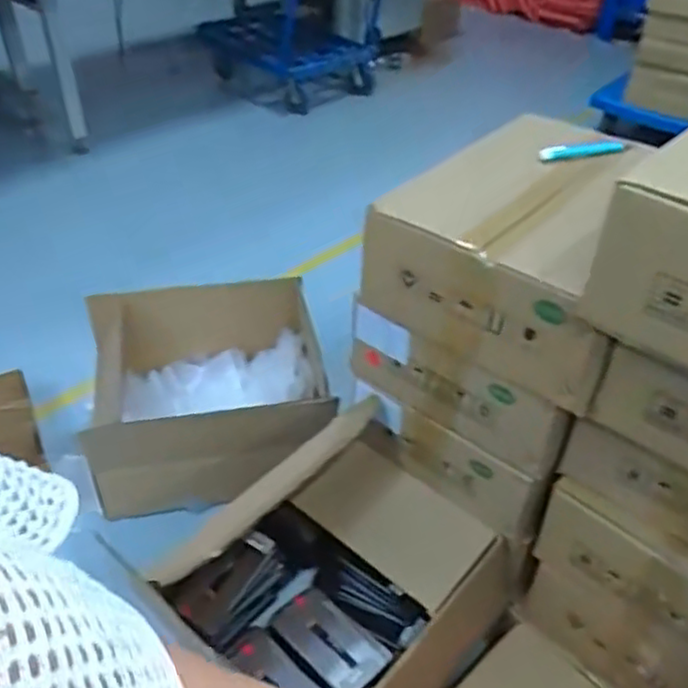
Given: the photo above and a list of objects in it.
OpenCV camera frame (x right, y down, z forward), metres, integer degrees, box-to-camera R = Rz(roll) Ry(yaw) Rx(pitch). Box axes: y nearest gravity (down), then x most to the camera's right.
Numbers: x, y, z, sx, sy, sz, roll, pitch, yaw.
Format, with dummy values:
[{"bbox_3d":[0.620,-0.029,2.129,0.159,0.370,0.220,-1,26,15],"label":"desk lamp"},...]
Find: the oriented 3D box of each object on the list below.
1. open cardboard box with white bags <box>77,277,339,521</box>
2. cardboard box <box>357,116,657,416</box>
[{"bbox_3d":[-0.259,0.096,1.345,0.434,0.263,0.363,-3,40,-8],"label":"open cardboard box with white bags"},{"bbox_3d":[0.252,-0.132,0.891,0.317,0.165,0.354,29,46,27],"label":"cardboard box"}]

